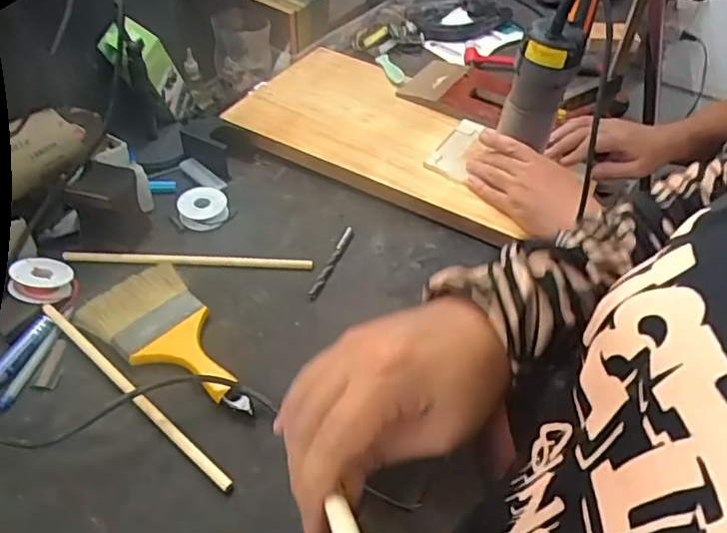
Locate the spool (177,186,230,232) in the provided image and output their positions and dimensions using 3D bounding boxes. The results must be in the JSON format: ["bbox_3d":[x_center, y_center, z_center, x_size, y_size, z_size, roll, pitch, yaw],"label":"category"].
[{"bbox_3d":[-0.210,-0.078,0.757,0.062,0.027,0.053,-15,48,-15],"label":"spool"}]

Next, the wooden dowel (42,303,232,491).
[{"bbox_3d":[-0.234,0.120,0.574,0.296,0.014,0.012,32,53,27],"label":"wooden dowel"}]

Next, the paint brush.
[{"bbox_3d":[-0.202,0.067,0.617,0.190,0.020,0.111,30,52,25],"label":"paint brush"}]

